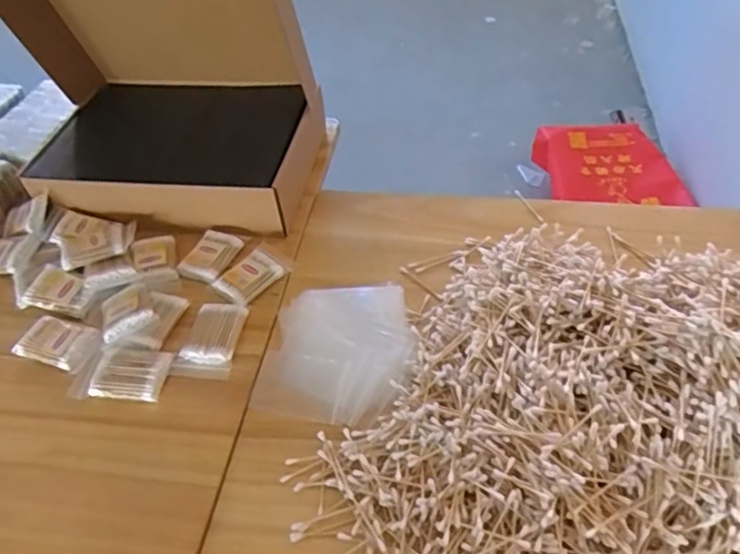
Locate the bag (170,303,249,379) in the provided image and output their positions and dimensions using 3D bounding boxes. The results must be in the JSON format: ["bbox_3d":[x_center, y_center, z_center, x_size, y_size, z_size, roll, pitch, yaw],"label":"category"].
[{"bbox_3d":[-0.179,0.070,0.663,0.062,0.019,0.092,3,50,7],"label":"bag"}]

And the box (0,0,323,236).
[{"bbox_3d":[-0.289,-0.290,0.779,0.394,0.307,0.303,5,50,9],"label":"box"}]

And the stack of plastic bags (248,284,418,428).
[{"bbox_3d":[-0.033,0.076,0.644,0.159,0.026,0.169,7,50,10],"label":"stack of plastic bags"}]

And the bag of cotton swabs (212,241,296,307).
[{"bbox_3d":[-0.144,-0.002,0.731,0.058,0.026,0.094,32,59,27],"label":"bag of cotton swabs"}]

